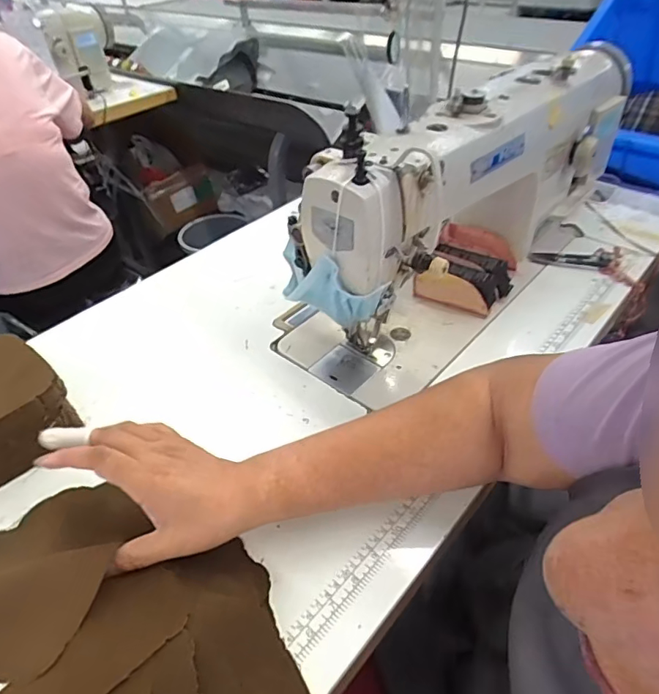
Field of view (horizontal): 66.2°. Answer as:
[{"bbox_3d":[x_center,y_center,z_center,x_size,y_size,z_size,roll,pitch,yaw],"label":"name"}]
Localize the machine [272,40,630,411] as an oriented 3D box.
[{"bbox_3d":[0.162,-0.184,0.629,0.183,0.234,0.514,31,52,33],"label":"machine"}]

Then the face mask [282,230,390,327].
[{"bbox_3d":[-0.002,-0.062,0.517,0.124,0.078,0.039,21,47,25],"label":"face mask"}]

